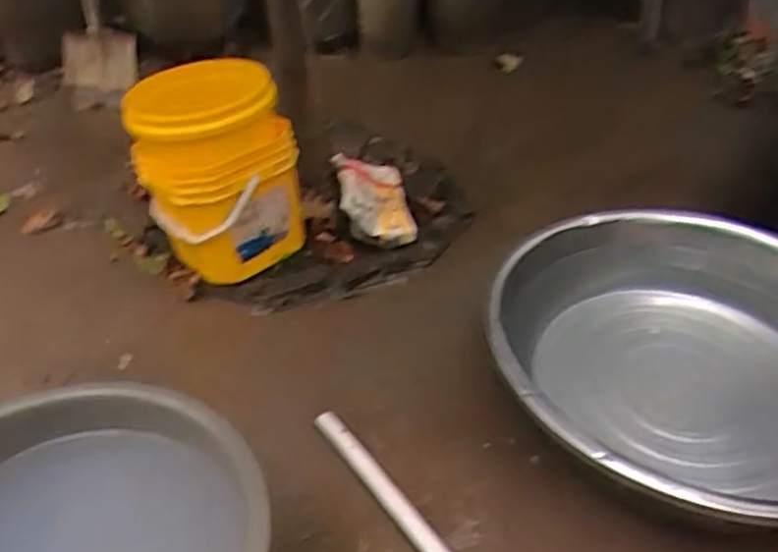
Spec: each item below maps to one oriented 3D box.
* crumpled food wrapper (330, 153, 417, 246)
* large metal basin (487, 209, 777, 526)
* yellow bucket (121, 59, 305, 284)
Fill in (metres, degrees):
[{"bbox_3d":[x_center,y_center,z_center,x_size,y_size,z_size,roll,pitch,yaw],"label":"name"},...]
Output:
[{"bbox_3d":[-0.030,-0.159,1.451,0.155,0.163,0.149,-11,40,-12],"label":"crumpled food wrapper"},{"bbox_3d":[0.452,0.127,1.068,0.552,0.160,0.587,0,39,0],"label":"large metal basin"},{"bbox_3d":[-0.318,-0.197,1.312,0.273,0.343,0.273,0,39,0],"label":"yellow bucket"}]

